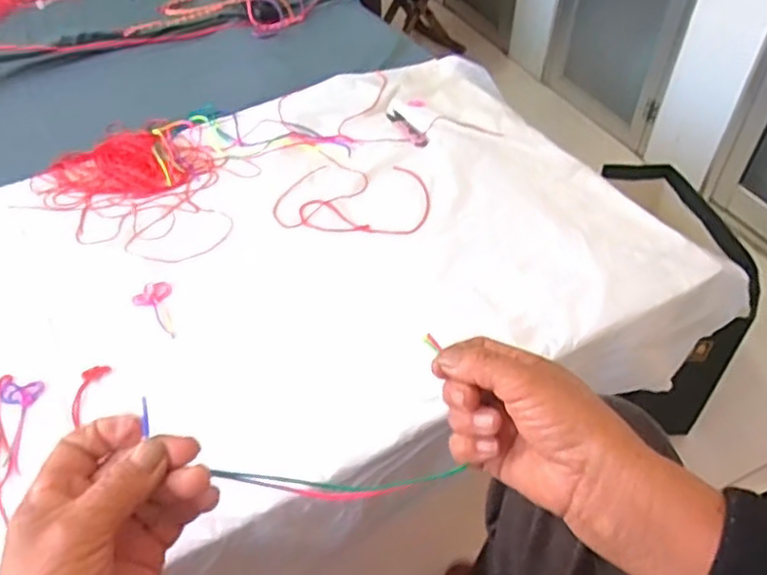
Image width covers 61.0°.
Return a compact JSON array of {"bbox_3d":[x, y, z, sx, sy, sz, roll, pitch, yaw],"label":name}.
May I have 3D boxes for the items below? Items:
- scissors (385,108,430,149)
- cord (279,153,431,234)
[{"bbox_3d":[0.033,-0.223,0.915,0.029,0.007,0.101,-18,48,-18],"label":"scissors"},{"bbox_3d":[-0.030,-0.112,0.808,0.174,0.004,0.152,14,48,11],"label":"cord"}]

